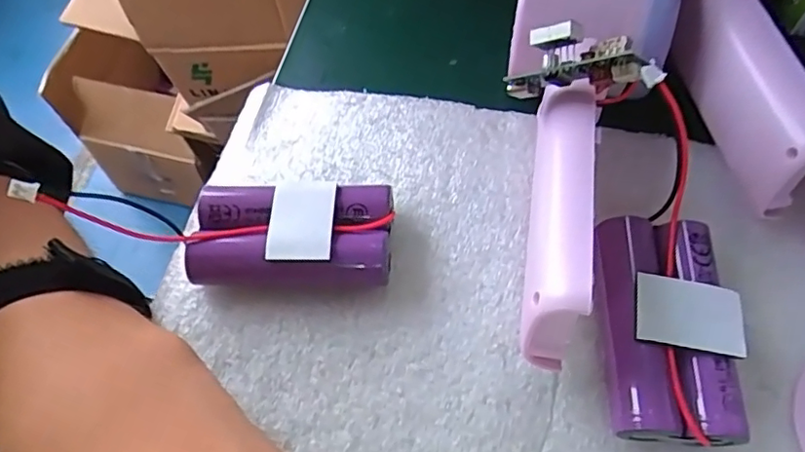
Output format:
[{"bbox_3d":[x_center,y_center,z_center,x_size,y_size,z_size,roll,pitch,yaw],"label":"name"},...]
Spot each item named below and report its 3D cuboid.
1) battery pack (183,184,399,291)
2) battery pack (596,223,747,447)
[{"bbox_3d":[-0.037,0.004,0.199,0.065,0.022,0.034,-3,61,2],"label":"battery pack"},{"bbox_3d":[0.078,0.031,0.179,0.038,0.023,0.065,-1,61,3],"label":"battery pack"}]

